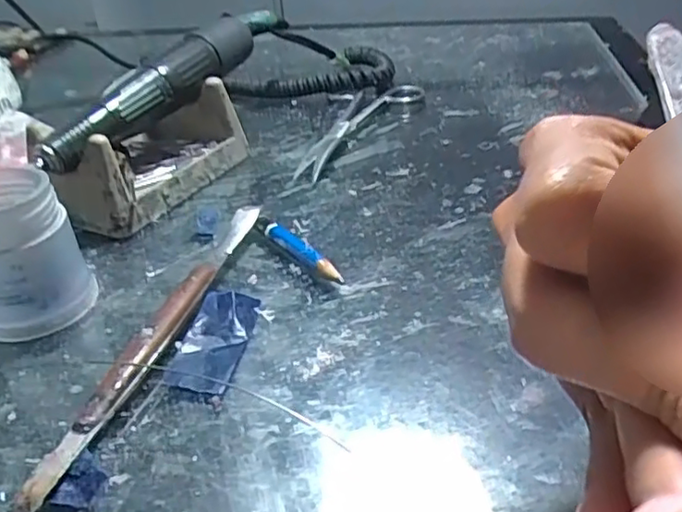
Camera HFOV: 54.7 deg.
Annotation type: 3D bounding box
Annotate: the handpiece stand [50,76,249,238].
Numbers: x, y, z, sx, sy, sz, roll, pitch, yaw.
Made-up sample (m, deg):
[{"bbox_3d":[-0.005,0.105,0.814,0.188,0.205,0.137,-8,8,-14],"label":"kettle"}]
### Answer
[{"bbox_3d":[-0.096,-0.052,0.329,0.055,0.040,0.098,11,35,21],"label":"handpiece stand"}]

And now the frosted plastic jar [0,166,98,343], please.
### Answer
[{"bbox_3d":[-0.118,-0.002,0.243,0.040,0.051,0.038,-19,36,-24],"label":"frosted plastic jar"}]

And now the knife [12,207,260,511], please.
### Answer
[{"bbox_3d":[-0.063,0.028,0.229,0.013,0.011,0.164,7,34,15],"label":"knife"}]

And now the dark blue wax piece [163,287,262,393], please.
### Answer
[{"bbox_3d":[-0.044,0.028,0.231,0.022,0.007,0.045,4,33,10],"label":"dark blue wax piece"}]

